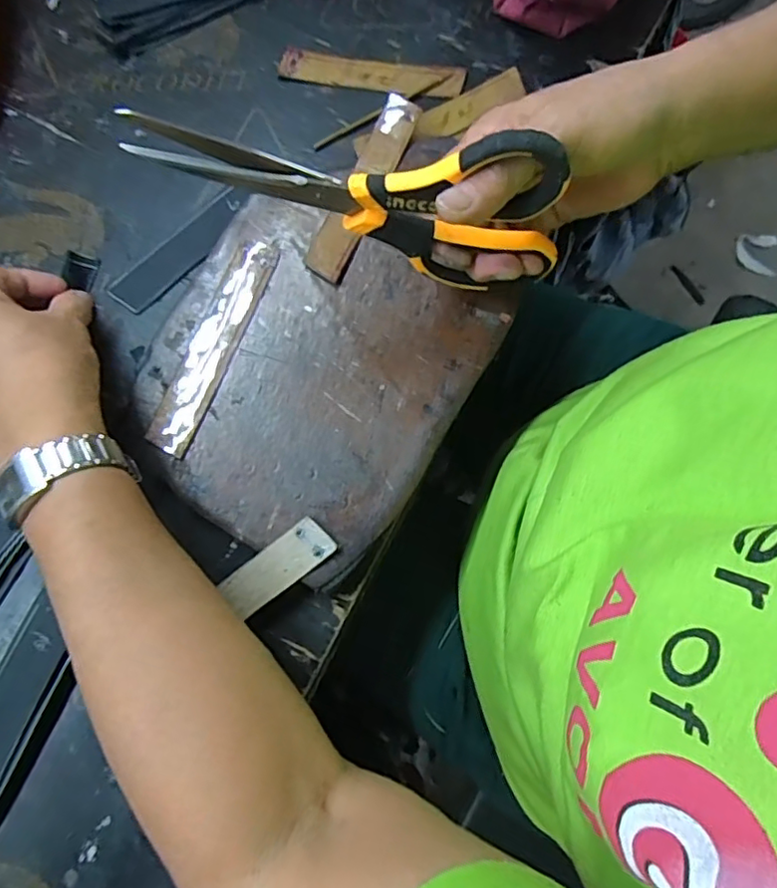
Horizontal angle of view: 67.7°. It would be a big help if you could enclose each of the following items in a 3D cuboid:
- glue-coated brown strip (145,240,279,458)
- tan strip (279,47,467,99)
[{"bbox_3d":[-0.100,-0.058,0.333,0.024,0.004,0.133,21,78,2],"label":"glue-coated brown strip"},{"bbox_3d":[-0.011,-0.252,0.391,0.122,0.004,0.023,9,79,1],"label":"tan strip"}]

